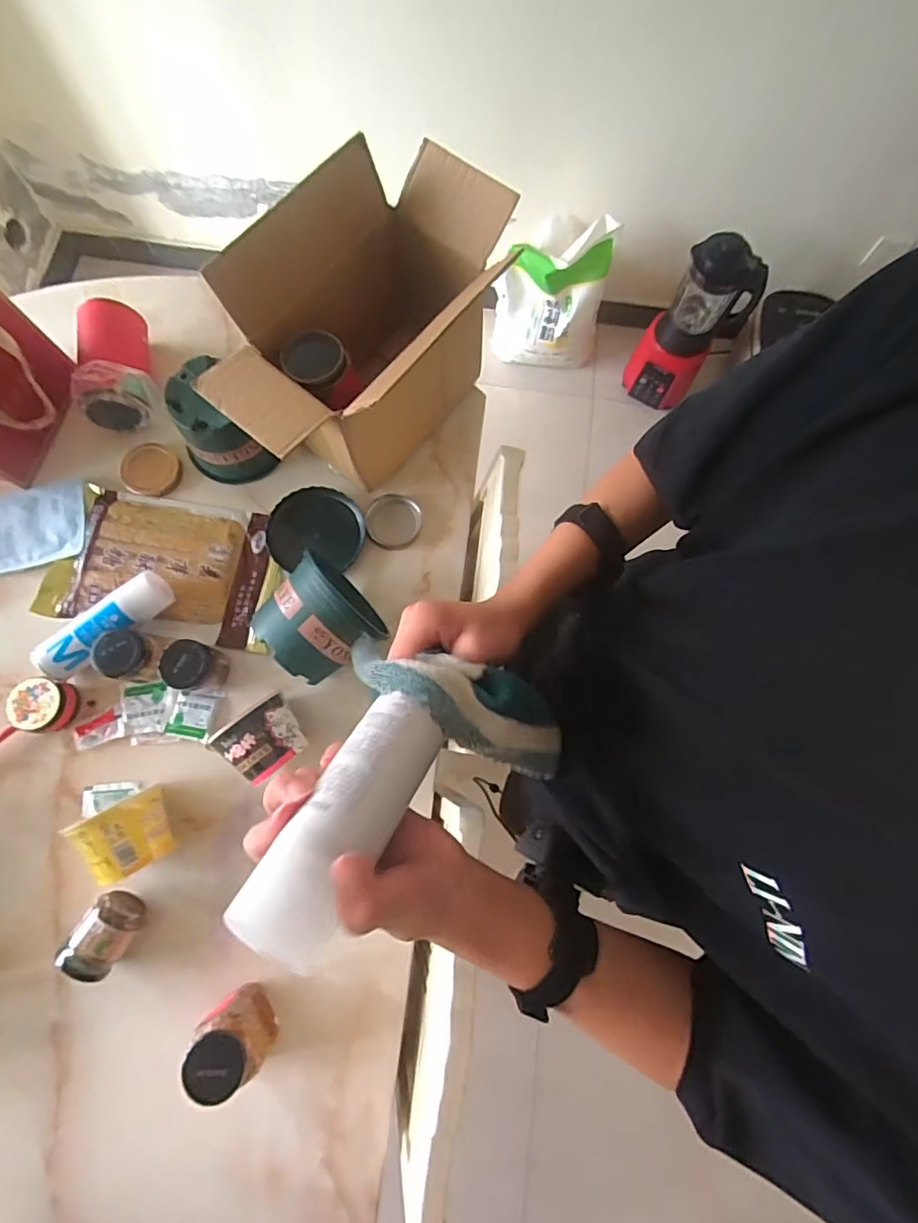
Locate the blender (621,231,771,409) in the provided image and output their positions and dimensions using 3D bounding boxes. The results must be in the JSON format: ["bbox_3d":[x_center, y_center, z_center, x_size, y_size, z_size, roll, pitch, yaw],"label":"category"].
[{"bbox_3d":[0.654,-0.793,1.521,0.233,0.457,0.182,29,77,6],"label":"blender"}]

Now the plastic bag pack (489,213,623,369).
[{"bbox_3d":[0.276,-0.919,1.611,0.313,0.453,0.170,-10,76,-4],"label":"plastic bag pack"}]

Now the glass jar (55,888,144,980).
[{"bbox_3d":[-0.387,0.356,0.593,0.057,0.061,0.080,33,77,7],"label":"glass jar"}]

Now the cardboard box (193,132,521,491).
[{"bbox_3d":[-0.116,-0.337,0.673,0.201,0.255,0.389,42,78,8],"label":"cardboard box"}]

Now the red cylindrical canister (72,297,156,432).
[{"bbox_3d":[-0.480,-0.340,0.747,0.108,0.084,0.151,-19,77,-6],"label":"red cylindrical canister"}]

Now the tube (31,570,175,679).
[{"bbox_3d":[-0.440,0.019,0.672,0.171,0.058,0.054,-36,80,-10],"label":"tube"}]

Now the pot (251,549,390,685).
[{"bbox_3d":[-0.168,0.011,0.641,0.120,0.136,0.123,-39,80,-10],"label":"pot"}]

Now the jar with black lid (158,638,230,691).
[{"bbox_3d":[-0.322,0.068,0.655,0.052,0.076,0.056,0,76,-2],"label":"jar with black lid"}]

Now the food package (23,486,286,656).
[{"bbox_3d":[-0.386,-0.064,0.716,0.283,0.021,0.186,10,76,1],"label":"food package"}]

